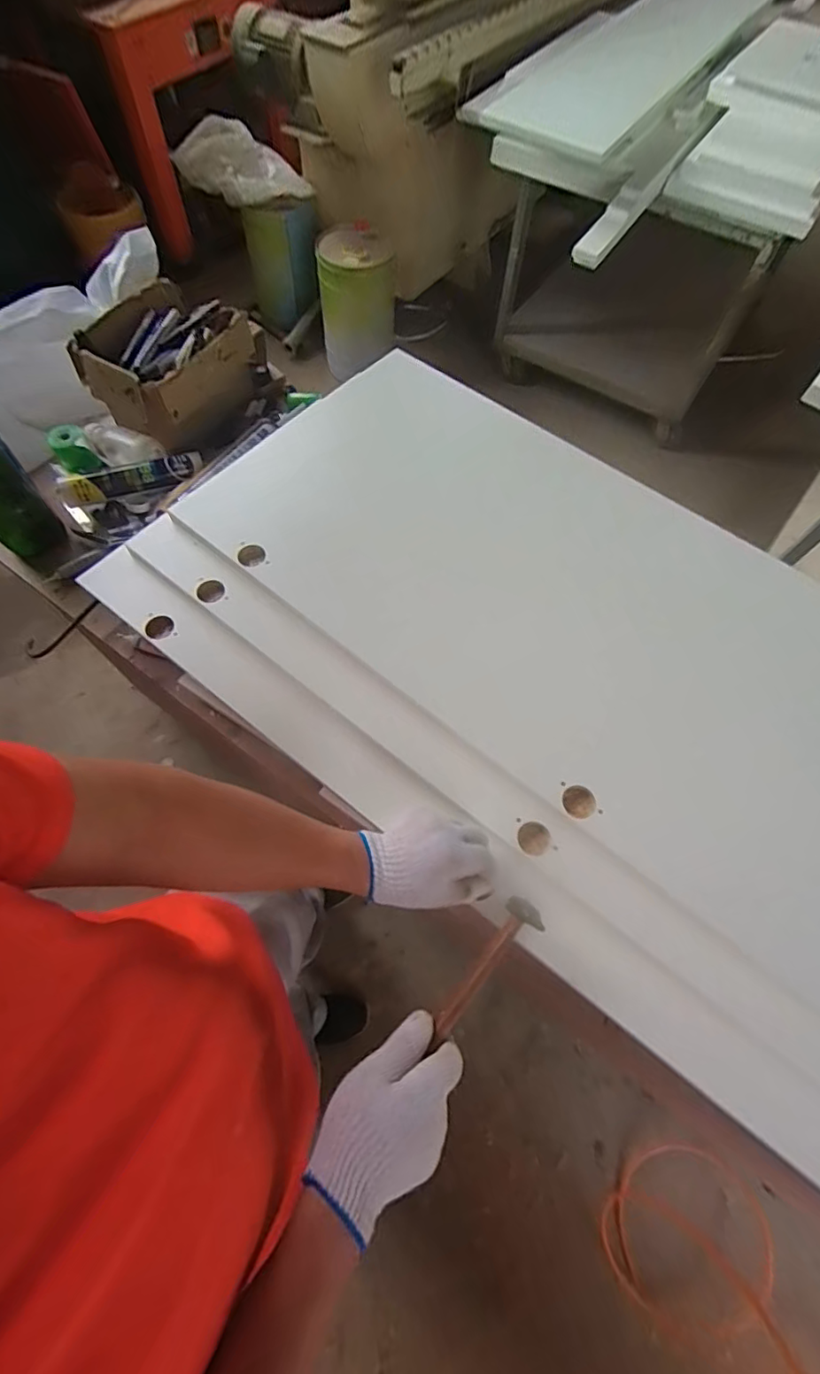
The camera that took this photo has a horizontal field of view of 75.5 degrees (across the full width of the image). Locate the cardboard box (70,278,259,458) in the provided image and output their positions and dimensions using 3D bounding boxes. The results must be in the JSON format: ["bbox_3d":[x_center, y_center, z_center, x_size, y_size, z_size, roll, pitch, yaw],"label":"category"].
[{"bbox_3d":[-0.413,-0.575,0.960,0.216,0.163,0.301,24,67,8],"label":"cardboard box"}]

